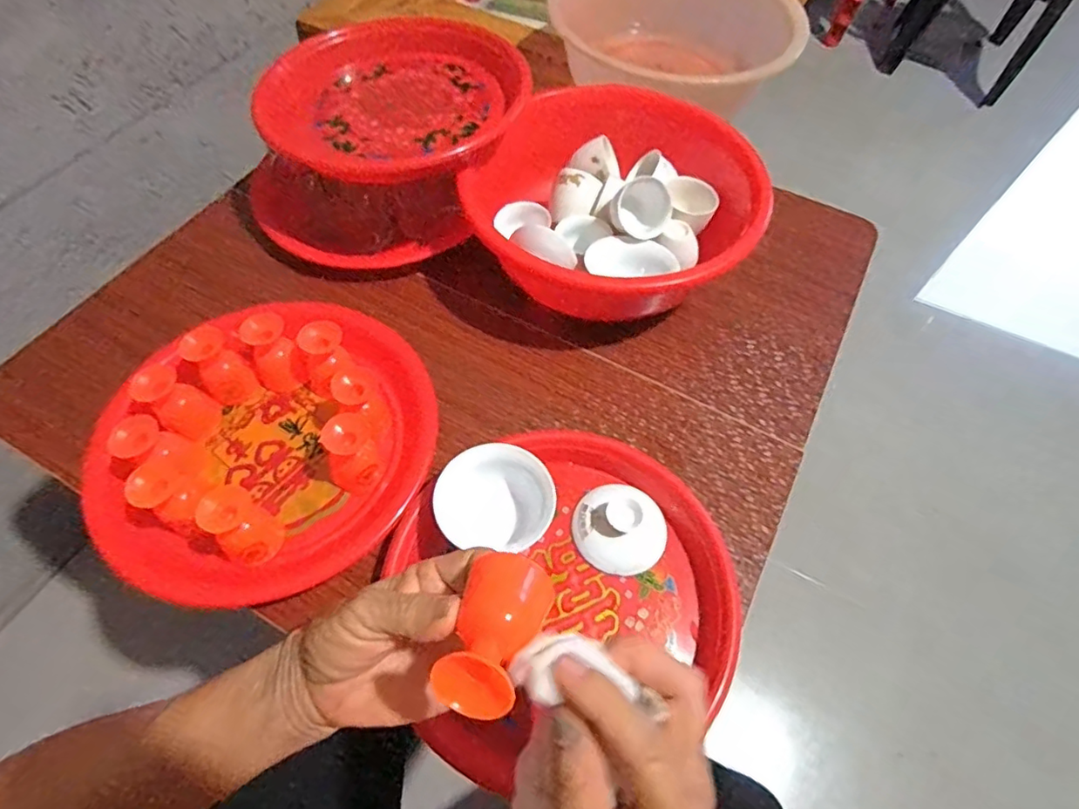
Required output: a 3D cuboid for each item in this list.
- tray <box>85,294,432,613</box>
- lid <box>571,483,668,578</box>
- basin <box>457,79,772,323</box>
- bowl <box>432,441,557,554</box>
[{"bbox_3d":[-0.210,0.028,0.450,0.239,0.066,0.253,31,63,15],"label":"tray"},{"bbox_3d":[0.062,0.091,0.431,0.070,0.027,0.066,1,59,-2],"label":"lid"},{"bbox_3d":[0.072,-0.194,0.565,0.255,0.103,0.234,1,59,-2],"label":"basin"},{"bbox_3d":[-0.031,0.073,0.423,0.081,0.048,0.073,8,60,3],"label":"bowl"}]

